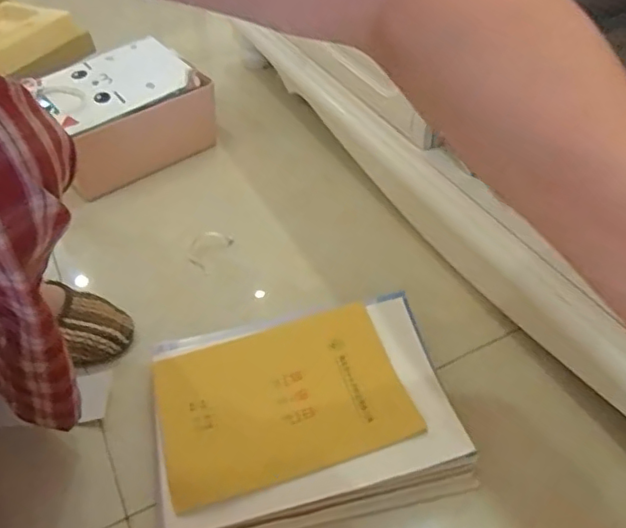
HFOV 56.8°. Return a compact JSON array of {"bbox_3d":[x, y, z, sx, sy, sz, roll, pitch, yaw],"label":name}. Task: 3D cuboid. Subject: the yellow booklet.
[{"bbox_3d":[-0.030,0.117,0.516,0.210,0.010,0.150,-14,45,-13],"label":"yellow booklet"}]

